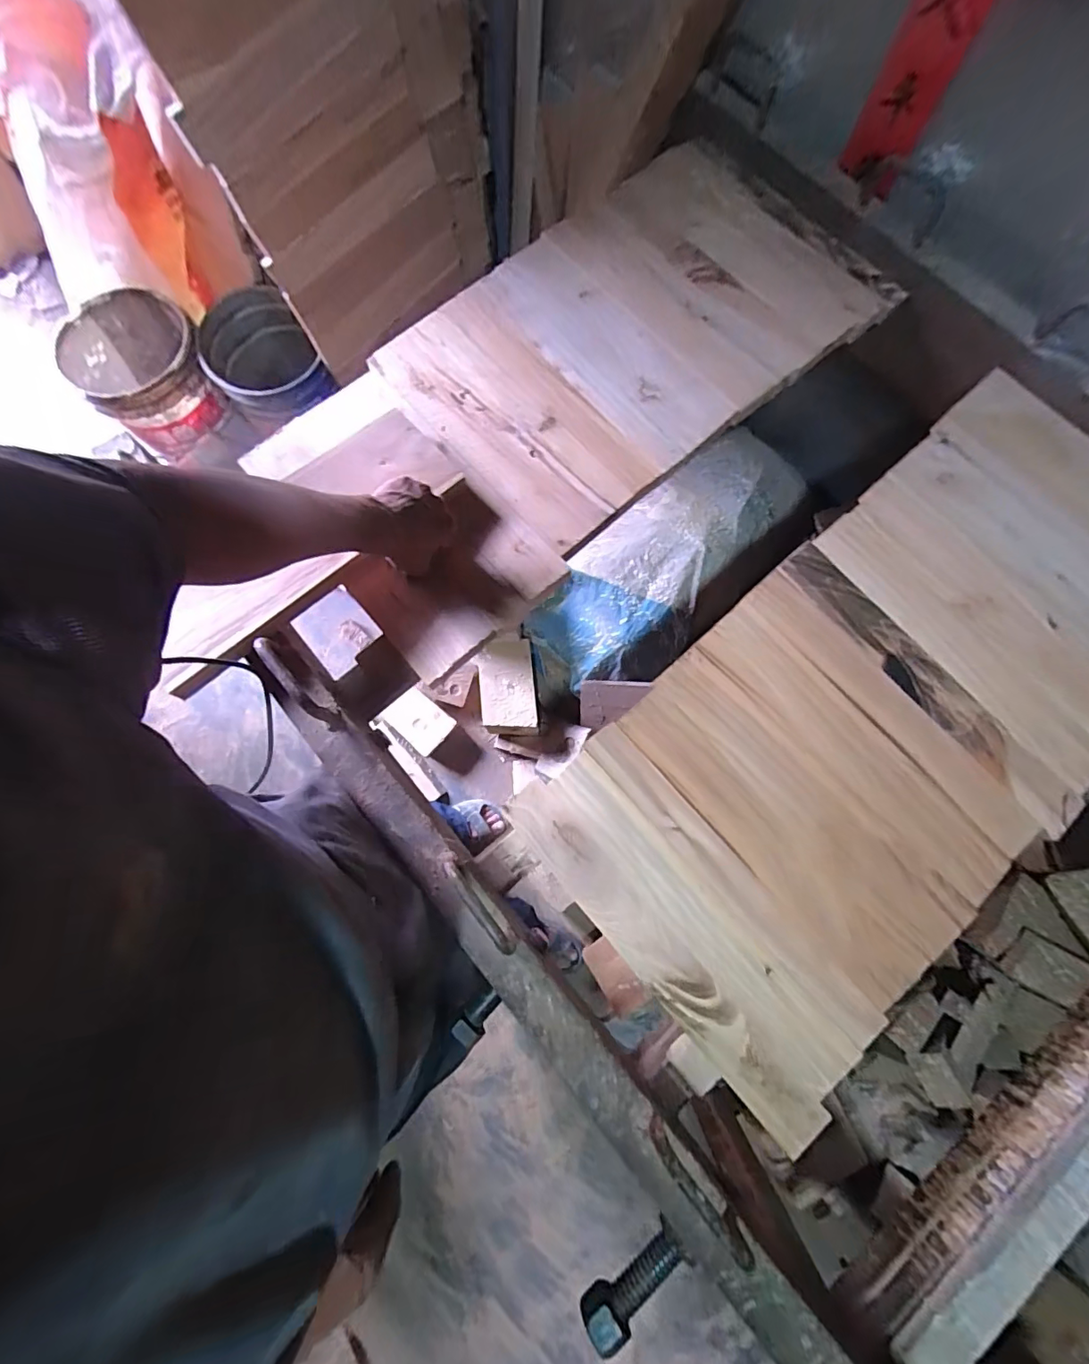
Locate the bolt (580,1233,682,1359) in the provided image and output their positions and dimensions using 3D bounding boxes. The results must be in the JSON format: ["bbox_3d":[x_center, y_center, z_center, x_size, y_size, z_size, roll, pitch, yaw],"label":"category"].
[{"bbox_3d":[0.094,0.620,0.524,0.116,0.036,0.043,-36,81,-7],"label":"bolt"}]

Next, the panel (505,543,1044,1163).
[{"bbox_3d":[0.292,0.150,0.600,0.527,0.035,0.432,-40,81,-7],"label":"panel"}]

